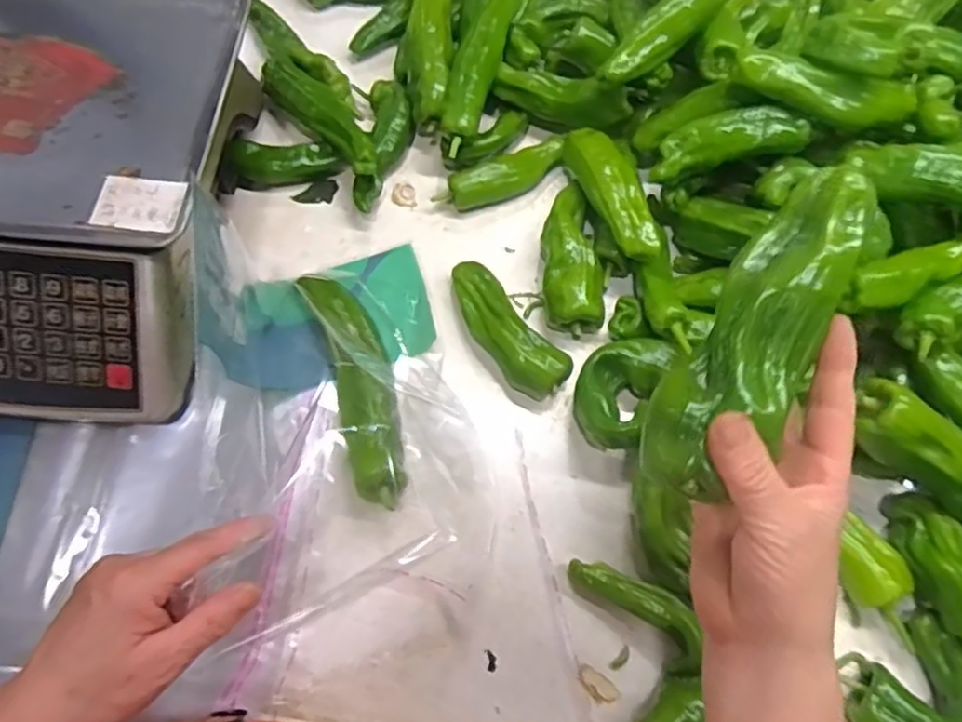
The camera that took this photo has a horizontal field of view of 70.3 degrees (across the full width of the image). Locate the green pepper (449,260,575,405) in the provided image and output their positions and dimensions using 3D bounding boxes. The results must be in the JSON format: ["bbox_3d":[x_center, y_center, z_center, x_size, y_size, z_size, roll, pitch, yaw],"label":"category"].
[{"bbox_3d":[0.017,-0.027,0.531,0.049,0.040,0.130,-35,73,-12],"label":"green pepper"}]

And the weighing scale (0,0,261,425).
[{"bbox_3d":[-0.343,-0.133,0.523,0.357,0.124,0.333,7,70,3],"label":"weighing scale"}]

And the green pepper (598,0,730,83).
[{"bbox_3d":[0.148,-0.263,0.532,0.130,0.027,0.033,-40,74,5],"label":"green pepper"}]

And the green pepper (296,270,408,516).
[{"bbox_3d":[-0.091,0.015,0.513,0.043,0.036,0.187,-16,70,-6],"label":"green pepper"}]

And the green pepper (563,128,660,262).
[{"bbox_3d":[0.104,-0.137,0.536,0.033,0.028,0.128,-21,71,-8],"label":"green pepper"}]

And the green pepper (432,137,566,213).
[{"bbox_3d":[0.021,-0.160,0.587,0.116,0.027,0.032,-23,71,-8],"label":"green pepper"}]

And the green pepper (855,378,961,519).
[{"bbox_3d":[0.302,0.071,0.446,0.144,0.027,0.041,40,73,-7],"label":"green pepper"}]

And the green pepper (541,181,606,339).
[{"bbox_3d":[0.071,-0.088,0.547,0.047,0.042,0.130,-2,70,-1],"label":"green pepper"}]

